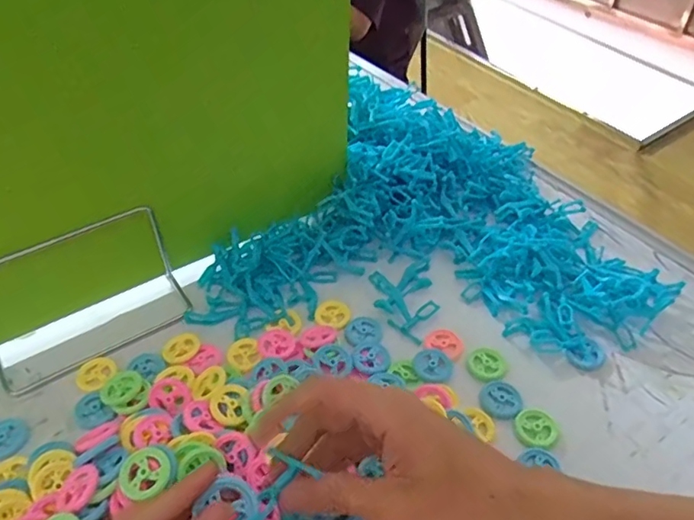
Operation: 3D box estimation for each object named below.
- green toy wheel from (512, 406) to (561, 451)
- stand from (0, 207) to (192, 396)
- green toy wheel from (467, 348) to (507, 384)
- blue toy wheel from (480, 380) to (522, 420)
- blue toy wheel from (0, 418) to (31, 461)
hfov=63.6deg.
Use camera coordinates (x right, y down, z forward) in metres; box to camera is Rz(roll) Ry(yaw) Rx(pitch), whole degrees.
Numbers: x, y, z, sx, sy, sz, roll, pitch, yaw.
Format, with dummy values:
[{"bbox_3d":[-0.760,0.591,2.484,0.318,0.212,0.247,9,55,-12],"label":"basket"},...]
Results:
[{"bbox_3d":[0.133,0.119,0.394,0.031,0.004,0.030,0,45,0],"label":"green toy wheel"},{"bbox_3d":[-0.202,0.031,0.426,0.149,0.085,0.056,-27,51,-25],"label":"stand"},{"bbox_3d":[0.108,0.081,0.433,0.030,0.005,0.031,0,45,0],"label":"green toy wheel"},{"bbox_3d":[0.113,0.102,0.409,0.031,0.004,0.030,0,45,0],"label":"blue toy wheel"},{"bbox_3d":[-0.239,0.124,0.389,0.031,0.004,0.030,0,45,0],"label":"blue toy wheel"}]

